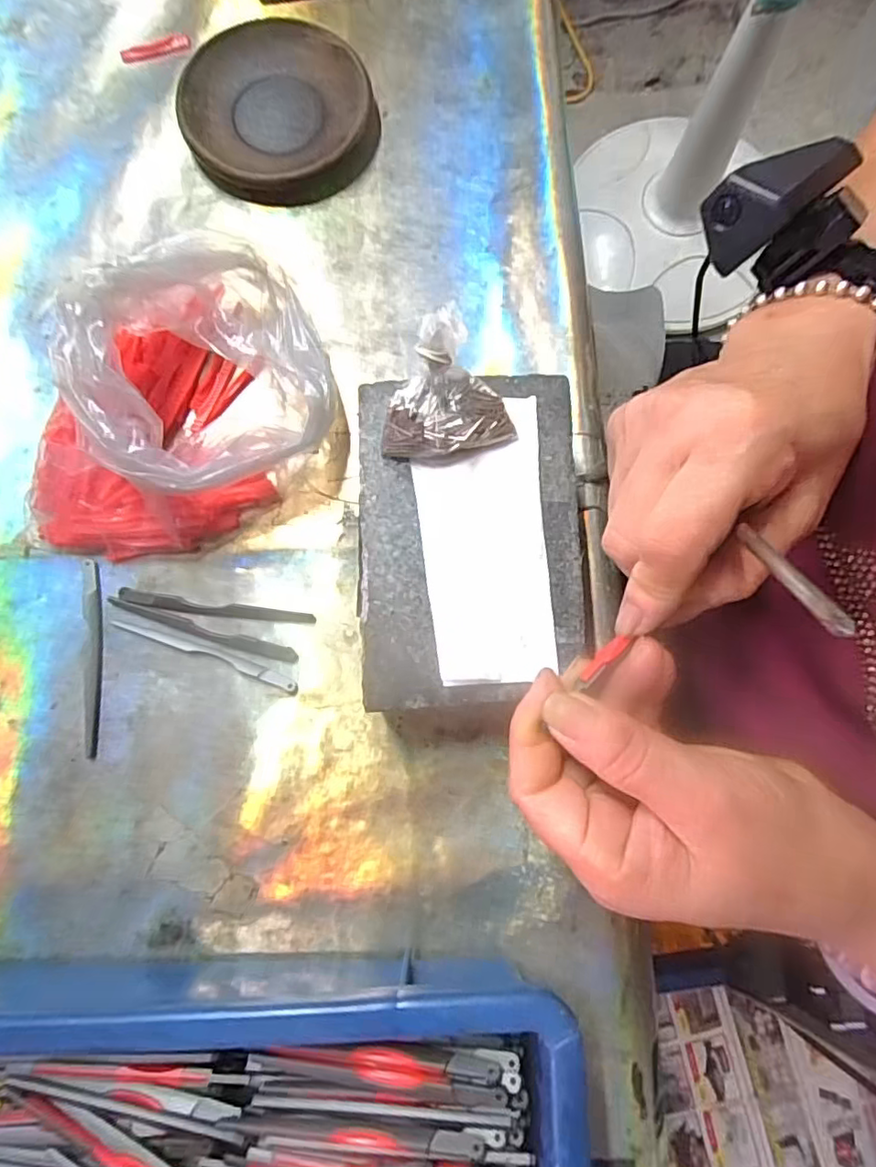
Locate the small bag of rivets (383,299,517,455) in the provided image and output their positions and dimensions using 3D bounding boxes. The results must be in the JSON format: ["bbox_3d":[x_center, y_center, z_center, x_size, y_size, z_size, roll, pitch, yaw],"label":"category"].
[{"bbox_3d":[0.005,-0.083,0.246,0.055,0.031,0.051,0,80,0],"label":"small bag of rivets"}]

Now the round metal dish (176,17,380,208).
[{"bbox_3d":[-0.096,-0.286,0.350,0.111,0.015,0.119,0,80,0],"label":"round metal dish"}]

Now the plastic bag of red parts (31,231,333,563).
[{"bbox_3d":[-0.136,-0.088,0.290,0.174,0.071,0.119,-42,83,-7],"label":"plastic bag of red parts"}]

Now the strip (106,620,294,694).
[{"bbox_3d":[-0.122,0.036,0.303,0.102,0.004,0.008,21,80,3],"label":"strip"}]

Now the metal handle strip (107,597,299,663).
[{"bbox_3d":[-0.125,0.025,0.307,0.103,0.004,0.009,16,80,2],"label":"metal handle strip"}]

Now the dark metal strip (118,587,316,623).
[{"bbox_3d":[-0.119,0.013,0.307,0.103,0.004,0.008,8,80,1],"label":"dark metal strip"}]

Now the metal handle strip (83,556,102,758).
[{"bbox_3d":[-0.182,0.038,0.303,0.009,0.005,0.102,-5,80,-1],"label":"metal handle strip"}]

